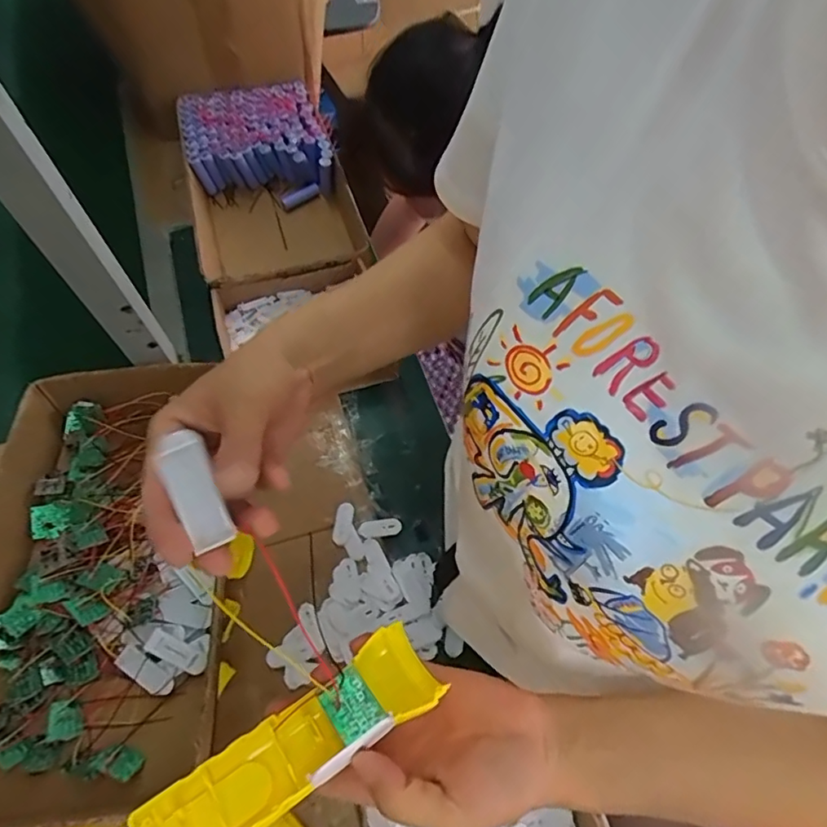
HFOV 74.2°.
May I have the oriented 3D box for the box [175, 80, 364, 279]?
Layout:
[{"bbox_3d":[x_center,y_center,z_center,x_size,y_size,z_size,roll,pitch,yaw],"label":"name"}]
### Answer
[{"bbox_3d":[-0.208,-0.322,0.809,0.227,0.111,0.354,-15,64,-9],"label":"box"}]

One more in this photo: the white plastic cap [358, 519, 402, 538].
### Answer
[{"bbox_3d":[-0.039,0.135,0.648,0.050,0.004,0.020,-8,63,-6],"label":"white plastic cap"}]

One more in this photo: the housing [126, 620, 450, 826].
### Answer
[{"bbox_3d":[-0.061,0.172,0.285,0.159,0.025,0.043,-28,66,-25],"label":"housing"}]

